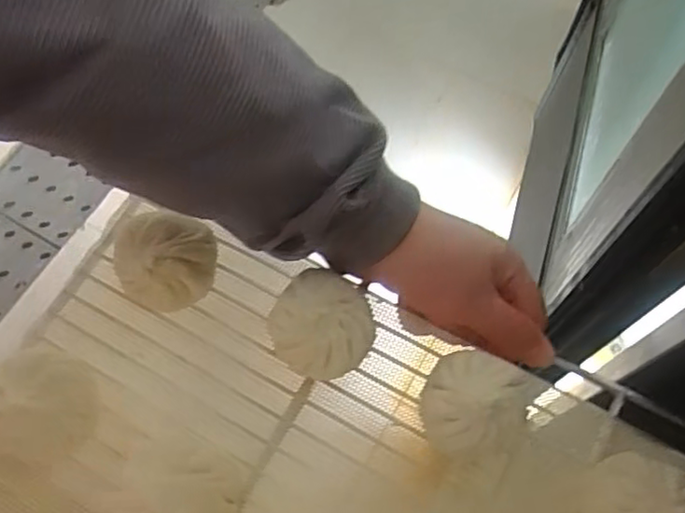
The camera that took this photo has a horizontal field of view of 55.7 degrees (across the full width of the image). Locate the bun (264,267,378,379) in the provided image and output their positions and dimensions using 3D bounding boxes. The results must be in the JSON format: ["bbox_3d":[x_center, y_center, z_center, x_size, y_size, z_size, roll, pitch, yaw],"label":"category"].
[{"bbox_3d":[-0.010,0.036,0.333,0.053,0.048,0.049,-1,66,3],"label":"bun"}]

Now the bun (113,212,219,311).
[{"bbox_3d":[-0.095,0.005,0.353,0.048,0.045,0.044,23,69,13],"label":"bun"}]

